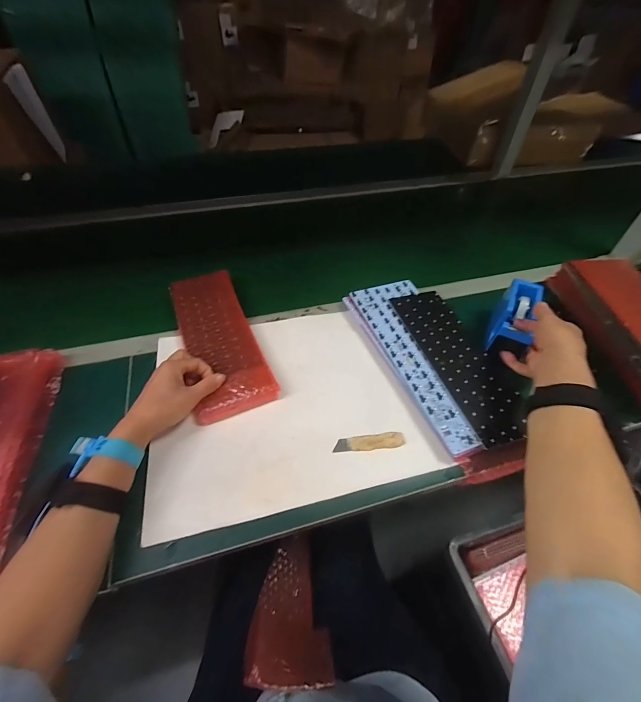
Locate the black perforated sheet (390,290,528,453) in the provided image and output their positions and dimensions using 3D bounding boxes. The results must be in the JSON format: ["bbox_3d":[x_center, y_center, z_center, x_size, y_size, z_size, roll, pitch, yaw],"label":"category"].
[{"bbox_3d":[0.195,0.005,0.489,0.084,0.007,0.274,-11,52,-11],"label":"black perforated sheet"}]

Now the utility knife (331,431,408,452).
[{"bbox_3d":[0.062,0.116,0.422,0.090,0.007,0.020,-5,51,-7],"label":"utility knife"}]

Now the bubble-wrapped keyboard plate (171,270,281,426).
[{"bbox_3d":[-0.162,-0.029,0.519,0.105,0.026,0.285,-19,54,-17],"label":"bubble-wrapped keyboard plate"}]

